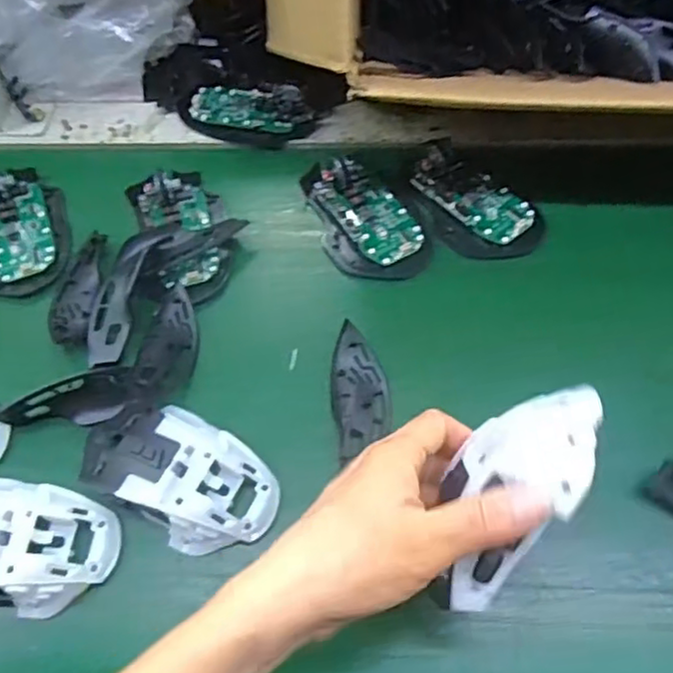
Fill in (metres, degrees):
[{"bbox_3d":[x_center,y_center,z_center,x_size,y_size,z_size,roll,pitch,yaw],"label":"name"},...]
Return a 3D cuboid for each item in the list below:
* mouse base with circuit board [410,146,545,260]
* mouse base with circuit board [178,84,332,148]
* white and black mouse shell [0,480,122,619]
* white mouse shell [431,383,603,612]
[{"bbox_3d":[0.098,-0.098,0.472,0.062,0.019,0.101,-36,65,-16],"label":"mouse base with circuit board"},{"bbox_3d":[-0.071,-0.184,0.532,0.117,0.020,0.054,8,61,7],"label":"mouse base with circuit board"},{"bbox_3d":[-0.182,0.112,0.357,0.115,0.037,0.063,8,61,8],"label":"white and black mouse shell"},{"bbox_3d":[0.075,0.067,0.284,0.050,0.030,0.109,28,85,18],"label":"white mouse shell"}]

